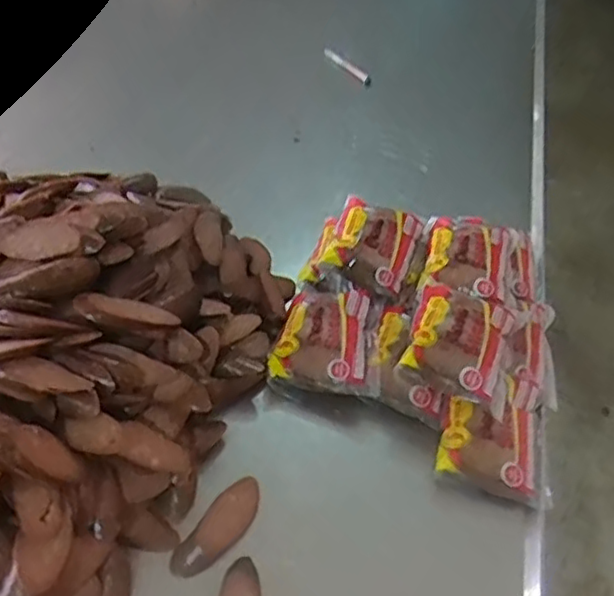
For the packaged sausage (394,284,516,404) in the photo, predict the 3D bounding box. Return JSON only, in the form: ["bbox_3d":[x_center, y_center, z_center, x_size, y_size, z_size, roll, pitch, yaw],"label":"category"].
[{"bbox_3d":[0.165,0.038,0.703,0.100,0.031,0.129,20,48,14],"label":"packaged sausage"}]

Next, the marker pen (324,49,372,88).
[{"bbox_3d":[0.076,-0.425,1.203,0.018,0.018,0.133,-26,54,-26],"label":"marker pen"}]

